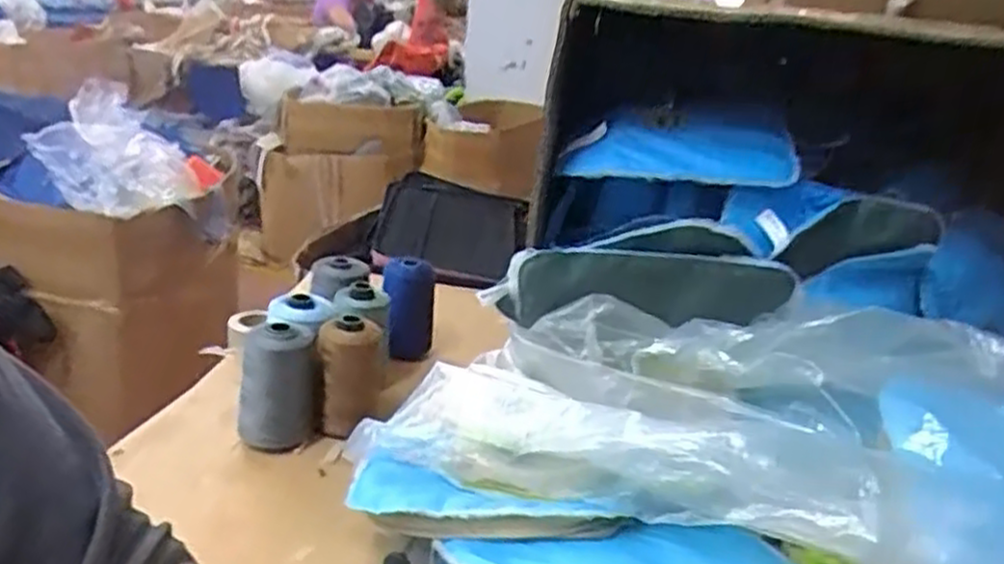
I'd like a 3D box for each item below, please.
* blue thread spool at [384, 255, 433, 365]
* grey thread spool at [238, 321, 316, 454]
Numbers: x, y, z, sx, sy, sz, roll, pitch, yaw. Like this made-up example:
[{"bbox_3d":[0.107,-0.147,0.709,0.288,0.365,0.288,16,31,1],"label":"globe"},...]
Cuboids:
[{"bbox_3d":[-0.110,0.038,0.907,0.058,0.122,0.046,2,23,-8],"label":"blue thread spool"},{"bbox_3d":[-0.212,0.099,0.730,0.066,0.121,0.058,0,23,-13],"label":"grey thread spool"}]

